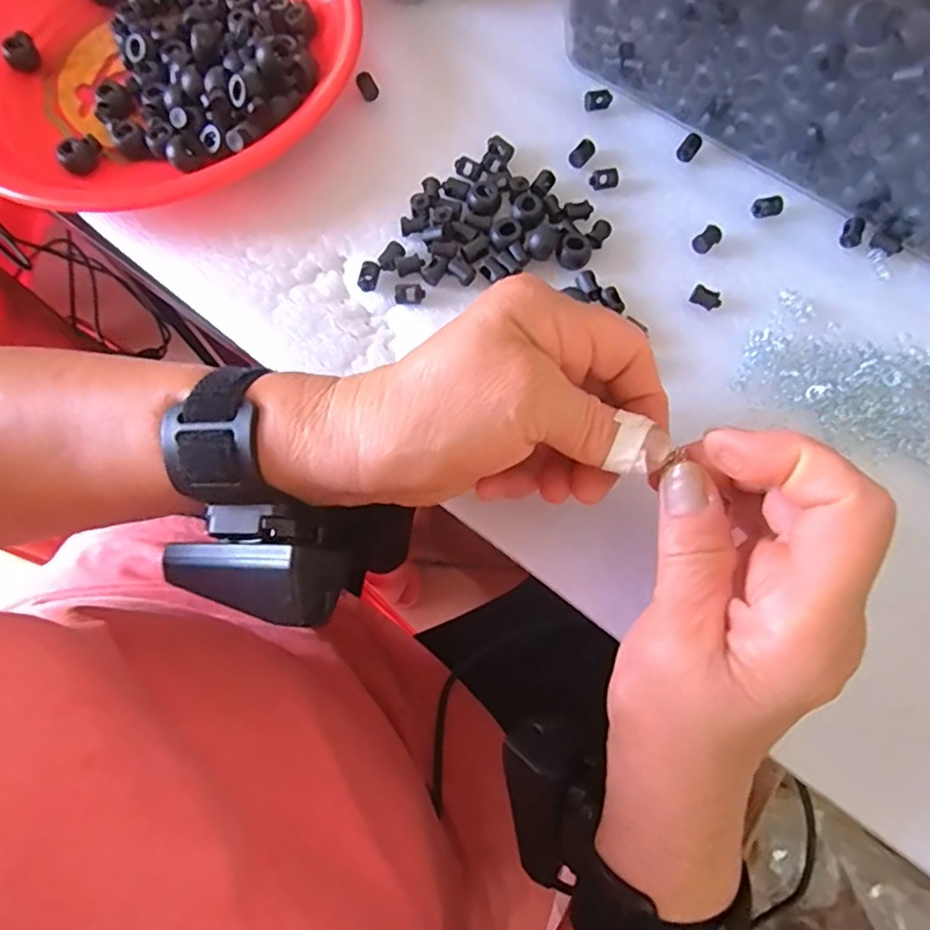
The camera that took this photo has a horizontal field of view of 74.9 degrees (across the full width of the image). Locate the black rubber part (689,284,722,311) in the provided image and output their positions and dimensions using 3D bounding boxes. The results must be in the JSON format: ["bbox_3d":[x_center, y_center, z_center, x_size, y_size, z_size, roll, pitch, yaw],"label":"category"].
[{"bbox_3d":[0.121,-0.083,0.304,0.014,0.007,0.007,29,76,9],"label":"black rubber part"}]

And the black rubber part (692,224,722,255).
[{"bbox_3d":[0.126,-0.117,0.315,0.015,0.007,0.009,-41,77,-10],"label":"black rubber part"}]

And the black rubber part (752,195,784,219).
[{"bbox_3d":[0.160,-0.136,0.321,0.014,0.008,0.009,-13,74,-3],"label":"black rubber part"}]

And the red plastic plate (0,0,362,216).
[{"bbox_3d":[-0.172,-0.231,0.336,0.218,0.037,0.225,0,74,-1],"label":"red plastic plate"}]

